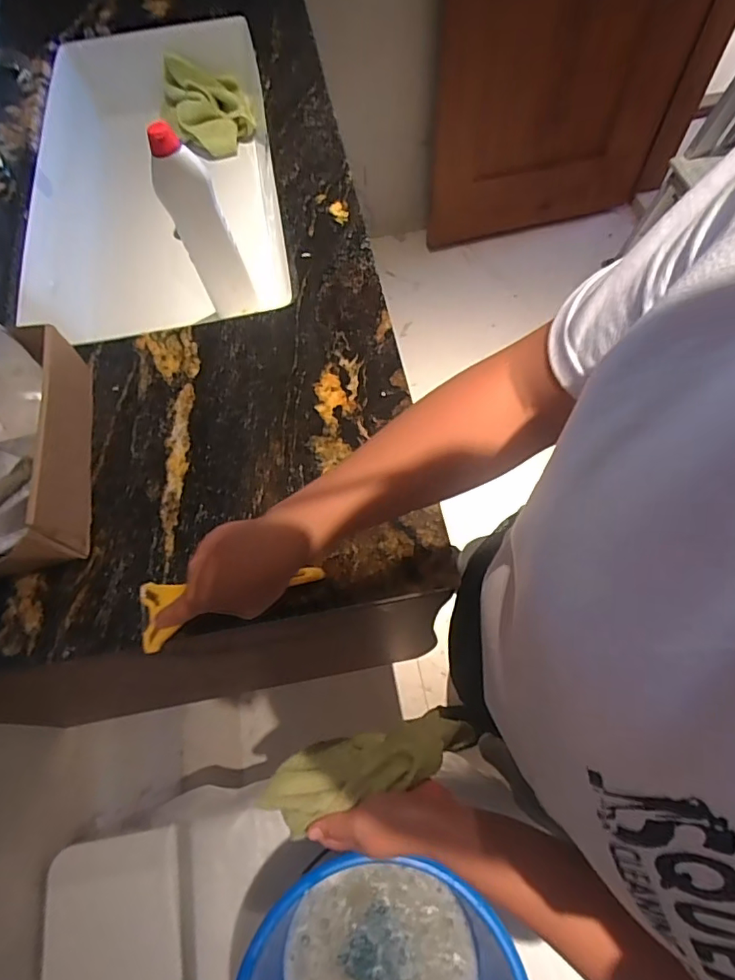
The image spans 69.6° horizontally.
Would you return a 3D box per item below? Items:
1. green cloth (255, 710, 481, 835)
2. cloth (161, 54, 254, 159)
[{"bbox_3d":[0.004,0.242,0.470,0.180,0.064,0.058,-20,64,2],"label":"green cloth"},{"bbox_3d":[-0.311,-0.728,1.007,0.169,0.076,0.182,-15,64,-4],"label":"cloth"}]

